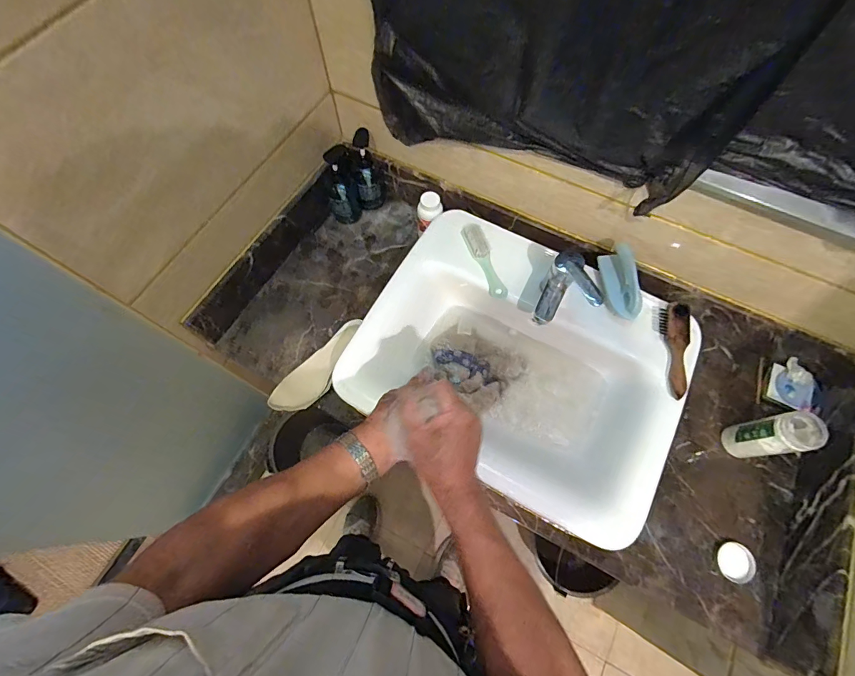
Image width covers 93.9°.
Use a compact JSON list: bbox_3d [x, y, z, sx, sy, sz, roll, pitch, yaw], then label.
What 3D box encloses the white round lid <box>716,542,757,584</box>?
[{"bbox_3d":[0.512,0.372,0.658,0.063,0.009,0.058,0,68,1],"label":"white round lid"}]

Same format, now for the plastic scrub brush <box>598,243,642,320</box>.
[{"bbox_3d":[0.339,-0.094,0.703,0.045,0.057,0.123,-4,68,-1],"label":"plastic scrub brush"}]

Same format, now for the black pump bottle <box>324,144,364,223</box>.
[{"bbox_3d":[-0.185,-0.323,0.861,0.071,0.159,0.069,0,68,1],"label":"black pump bottle"}]

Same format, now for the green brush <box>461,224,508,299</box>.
[{"bbox_3d":[0.113,-0.151,0.770,0.043,0.031,0.161,-20,69,-7],"label":"green brush"}]

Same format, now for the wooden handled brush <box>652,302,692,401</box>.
[{"bbox_3d":[0.423,0.018,0.683,0.056,0.023,0.166,7,69,4],"label":"wooden handled brush"}]

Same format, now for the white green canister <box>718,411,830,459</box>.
[{"bbox_3d":[0.578,0.167,0.674,0.066,0.144,0.058,-5,68,-1],"label":"white green canister"}]

